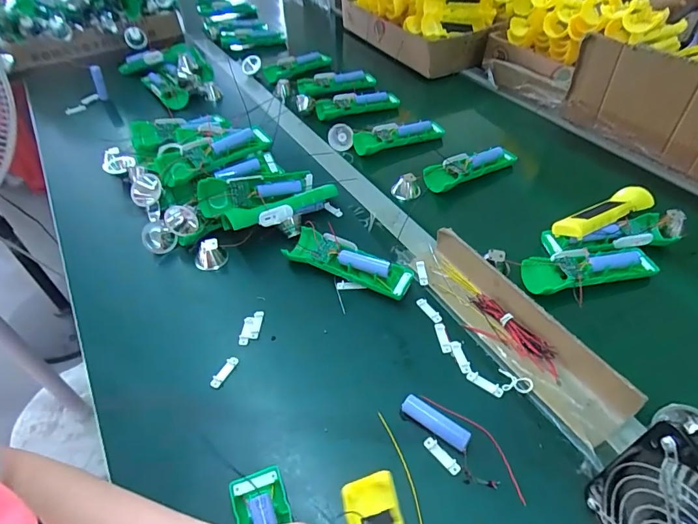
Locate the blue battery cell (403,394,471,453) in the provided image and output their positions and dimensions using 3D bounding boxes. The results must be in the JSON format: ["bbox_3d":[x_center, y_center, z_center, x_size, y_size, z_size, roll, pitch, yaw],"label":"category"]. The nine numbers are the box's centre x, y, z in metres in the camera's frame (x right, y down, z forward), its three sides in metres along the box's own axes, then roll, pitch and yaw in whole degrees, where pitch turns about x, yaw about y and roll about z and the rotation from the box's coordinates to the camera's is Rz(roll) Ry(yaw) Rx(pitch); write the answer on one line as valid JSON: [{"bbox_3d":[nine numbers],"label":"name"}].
[{"bbox_3d":[0.081,0.149,0.403,0.065,0.017,0.018,28,54,28],"label":"blue battery cell"}]

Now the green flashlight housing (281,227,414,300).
[{"bbox_3d":[-0.002,0.000,0.539,0.165,0.037,0.052,18,50,21],"label":"green flashlight housing"}]

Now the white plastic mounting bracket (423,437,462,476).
[{"bbox_3d":[0.084,0.174,0.391,0.010,0.005,0.038,-35,53,-26],"label":"white plastic mounting bracket"}]

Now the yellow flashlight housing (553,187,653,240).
[{"bbox_3d":[0.346,-0.070,0.589,0.161,0.024,0.043,-25,49,-18],"label":"yellow flashlight housing"}]

